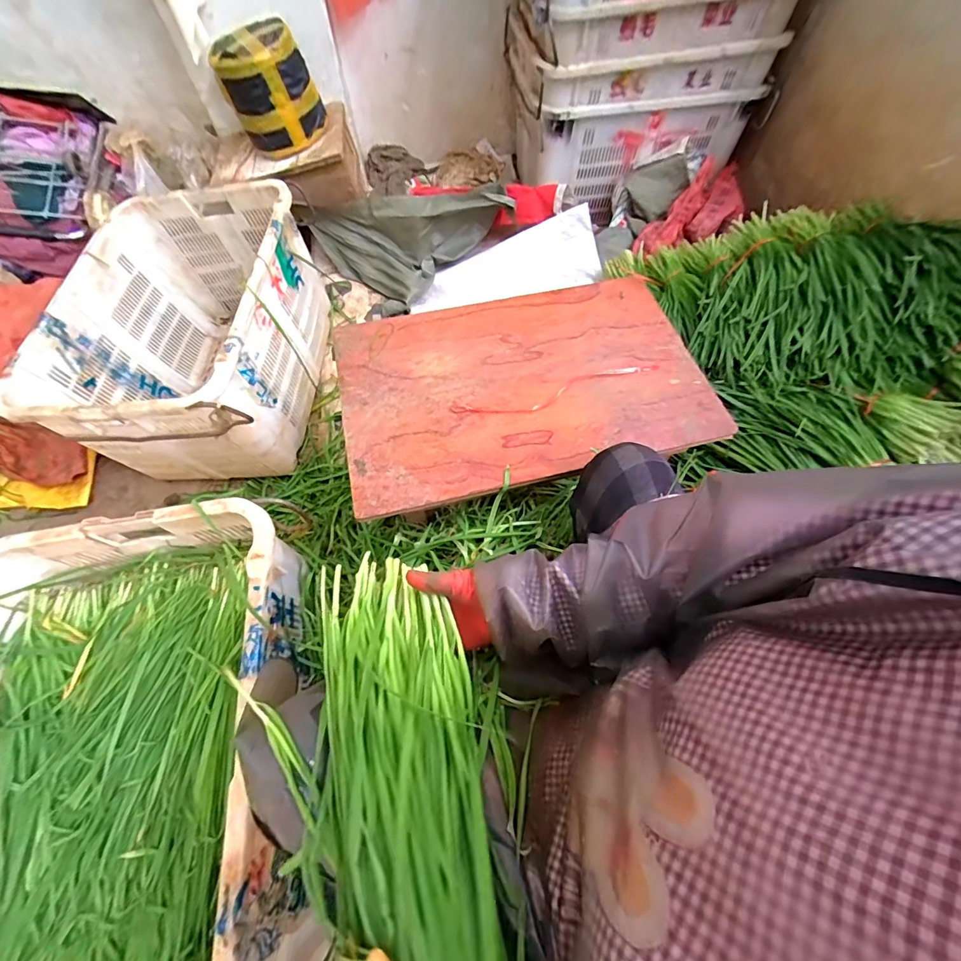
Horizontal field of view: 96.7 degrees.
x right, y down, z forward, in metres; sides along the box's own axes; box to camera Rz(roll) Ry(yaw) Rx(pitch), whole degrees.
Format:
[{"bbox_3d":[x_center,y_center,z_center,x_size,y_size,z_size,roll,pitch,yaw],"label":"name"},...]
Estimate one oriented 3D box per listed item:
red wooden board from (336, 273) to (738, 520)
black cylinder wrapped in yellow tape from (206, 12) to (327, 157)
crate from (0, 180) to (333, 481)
[{"bbox_3d":[0.070,-0.180,0.711,0.578,0.015,0.385,-13,59,-8],"label":"red wooden board"},{"bbox_3d":[-0.591,-1.098,1.210,0.245,0.224,0.197,-21,64,-8],"label":"black cylinder wrapped in yellow tape"},{"bbox_3d":[-0.677,-0.350,1.065,0.489,0.370,0.709,-5,63,0],"label":"crate"}]

